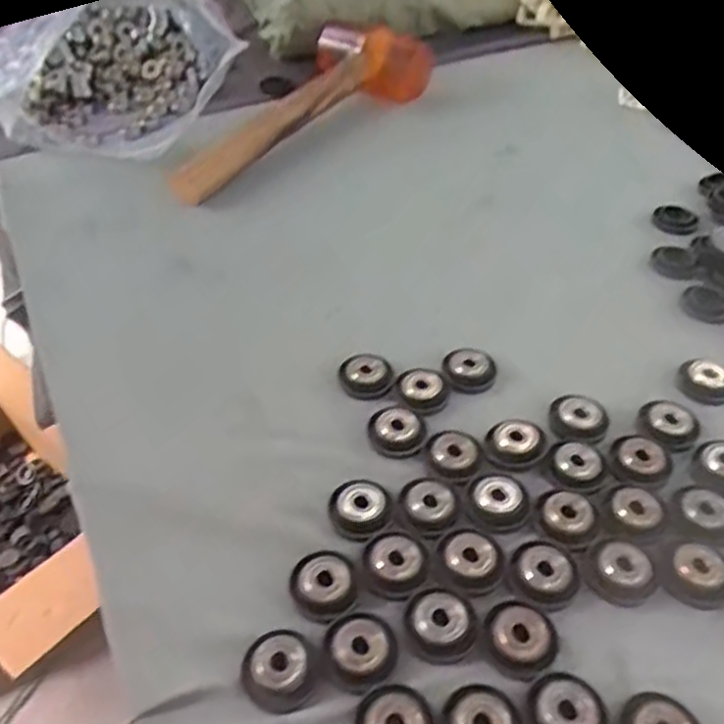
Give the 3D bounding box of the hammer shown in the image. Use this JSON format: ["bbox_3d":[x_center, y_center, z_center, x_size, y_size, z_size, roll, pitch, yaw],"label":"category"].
[{"bbox_3d":[-0.037,-0.215,0.599,0.113,0.049,0.286,18,46,17],"label":"hammer"}]

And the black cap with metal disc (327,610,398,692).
[{"bbox_3d":[0.000,0.119,0.291,0.028,0.006,0.032,-12,45,-13],"label":"black cap with metal disc"}]

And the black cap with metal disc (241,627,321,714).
[{"bbox_3d":[-0.033,0.126,0.286,0.031,0.008,0.031,0,44,0],"label":"black cap with metal disc"}]

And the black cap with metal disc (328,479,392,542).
[{"bbox_3d":[0.000,0.070,0.341,0.030,0.007,0.029,0,44,0],"label":"black cap with metal disc"}]

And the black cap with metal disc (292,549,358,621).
[{"bbox_3d":[-0.016,0.099,0.313,0.029,0.006,0.031,0,44,0],"label":"black cap with metal disc"}]

